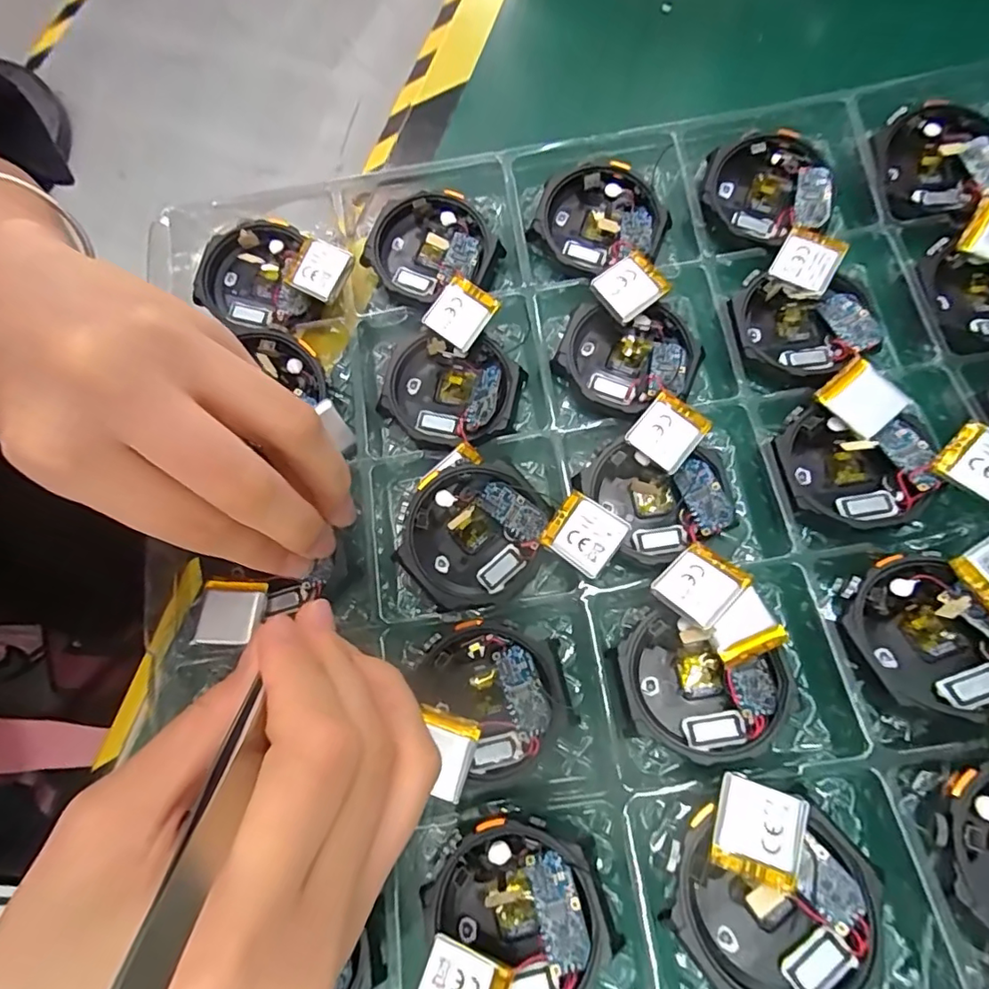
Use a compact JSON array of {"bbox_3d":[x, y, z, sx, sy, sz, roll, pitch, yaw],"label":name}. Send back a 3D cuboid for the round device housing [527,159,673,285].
[{"bbox_3d":[0.043,-0.110,0.223,0.050,0.015,0.048,0,76,2],"label":"round device housing"}]

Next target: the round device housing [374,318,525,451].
[{"bbox_3d":[-0.017,-0.039,0.209,0.051,0.015,0.046,10,77,4],"label":"round device housing"}]

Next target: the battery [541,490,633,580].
[{"bbox_3d":[0.029,0.013,0.177,0.022,0.004,0.021,33,87,19],"label":"battery"}]

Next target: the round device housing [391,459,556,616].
[{"bbox_3d":[-0.007,0.014,0.189,0.045,0.009,0.050,42,81,11],"label":"round device housing"}]

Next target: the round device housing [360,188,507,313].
[{"bbox_3d":[-0.026,-0.101,0.222,0.053,0.014,0.048,-19,76,-3],"label":"round device housing"}]

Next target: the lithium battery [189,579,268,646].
[{"bbox_3d":[-0.090,0.040,0.184,0.019,0.005,0.021,3,76,3],"label":"lithium battery"}]

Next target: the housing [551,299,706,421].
[{"bbox_3d":[0.051,-0.052,0.207,0.051,0.014,0.046,15,77,5],"label":"housing"}]

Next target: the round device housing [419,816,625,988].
[{"bbox_3d":[0.009,0.119,0.157,0.048,0.015,0.043,43,81,11],"label":"round device housing"}]

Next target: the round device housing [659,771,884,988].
[{"bbox_3d":[0.073,0.108,0.145,0.048,0.014,0.050,0,76,2],"label":"round device housing"}]

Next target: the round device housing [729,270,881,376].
[{"bbox_3d":[0.116,-0.065,0.205,0.047,0.010,0.039,9,77,4],"label":"round device housing"}]

